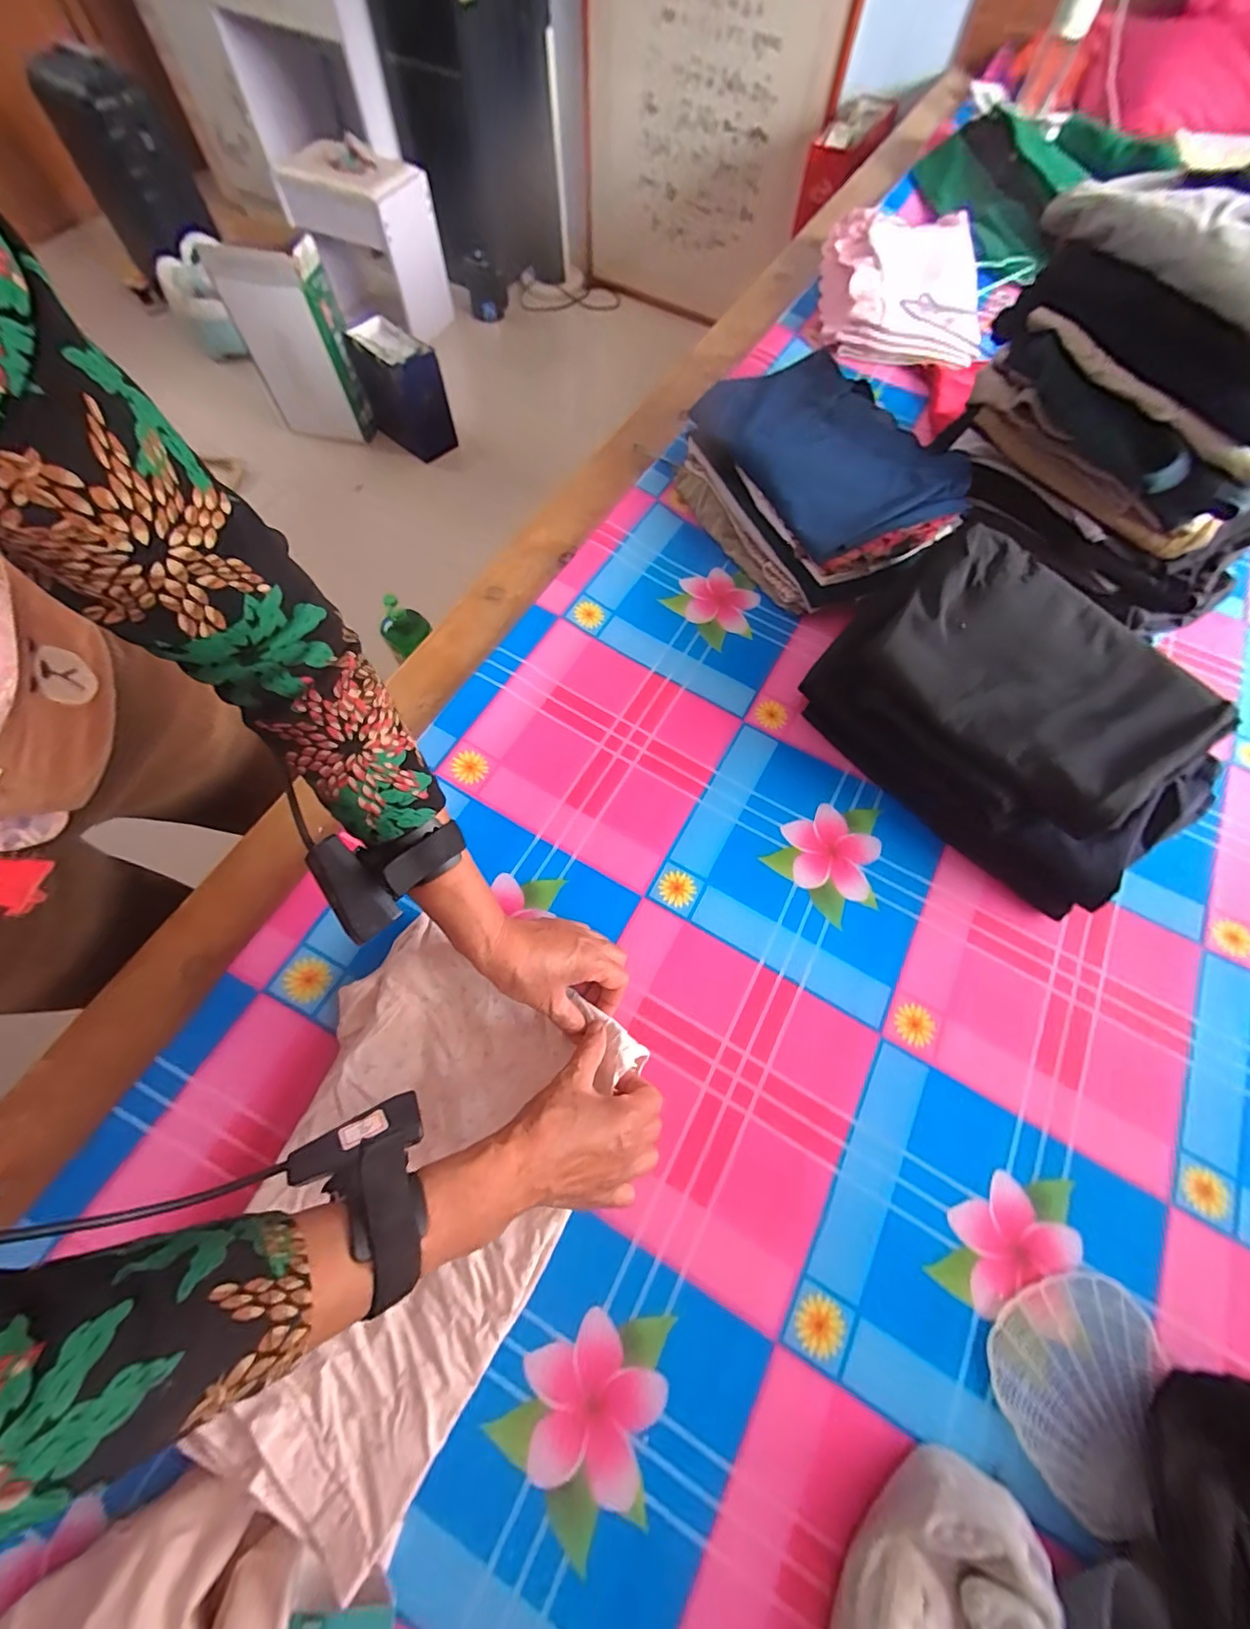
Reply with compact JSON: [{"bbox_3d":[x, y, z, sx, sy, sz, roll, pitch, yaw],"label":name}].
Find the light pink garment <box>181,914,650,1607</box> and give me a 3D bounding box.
[{"bbox_3d":[-0.166,0.272,0.393,0.238,0.039,0.330,27,69,9],"label":"light pink garment"}]

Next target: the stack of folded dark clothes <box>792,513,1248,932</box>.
[{"bbox_3d":[0.394,-0.100,0.536,0.248,0.133,0.337,-35,73,-15],"label":"stack of folded dark clothes"}]

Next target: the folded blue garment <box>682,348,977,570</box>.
[{"bbox_3d":[0.252,-0.457,0.651,0.234,0.043,0.304,-26,71,-12],"label":"folded blue garment"}]

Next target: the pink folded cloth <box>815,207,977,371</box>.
[{"bbox_3d":[0.467,-0.906,0.889,0.265,0.066,0.332,11,67,2],"label":"pink folded cloth"}]

